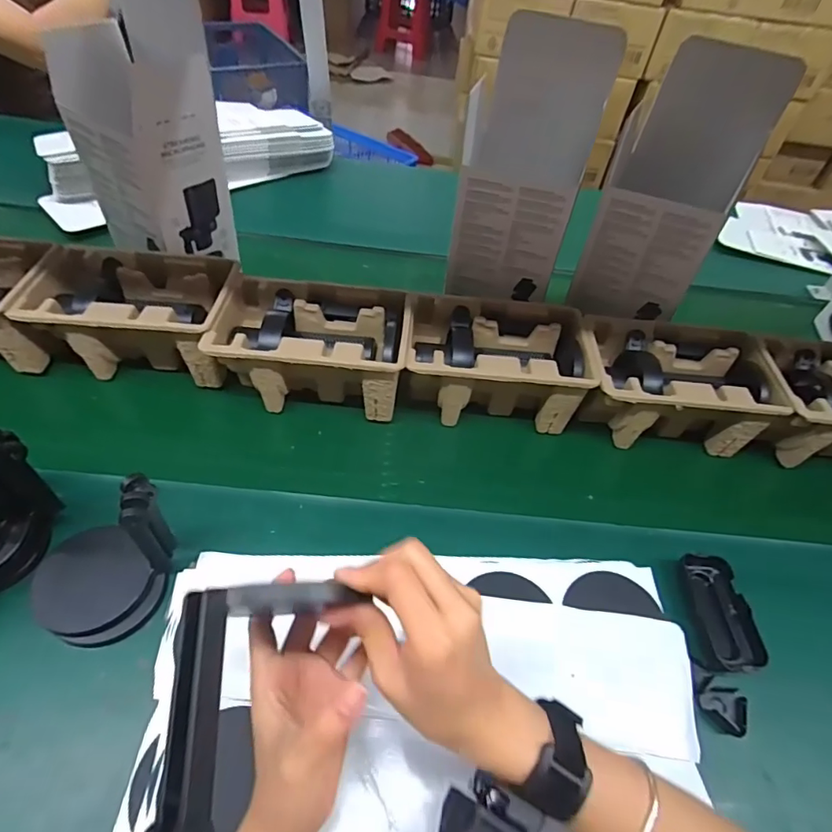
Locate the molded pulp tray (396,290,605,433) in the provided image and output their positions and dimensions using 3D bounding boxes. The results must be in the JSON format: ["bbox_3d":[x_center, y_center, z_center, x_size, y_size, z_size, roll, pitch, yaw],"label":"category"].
[{"bbox_3d":[0.094,-0.061,0.652,0.225,0.114,0.145,3,48,-4],"label":"molded pulp tray"}]

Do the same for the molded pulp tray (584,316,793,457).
[{"bbox_3d":[0.321,-0.038,0.651,0.220,0.104,0.141,4,48,-3],"label":"molded pulp tray"}]

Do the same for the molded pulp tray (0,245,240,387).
[{"bbox_3d":[-0.357,-0.125,0.637,0.249,0.104,0.139,5,48,-2],"label":"molded pulp tray"}]

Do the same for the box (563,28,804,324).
[{"bbox_3d":[0.334,-0.293,0.670,0.180,0.299,0.144,18,49,9],"label":"box"}]

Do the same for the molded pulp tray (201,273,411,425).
[{"bbox_3d":[-0.122,-0.079,0.641,0.224,0.116,0.144,6,48,-1],"label":"molded pulp tray"}]

